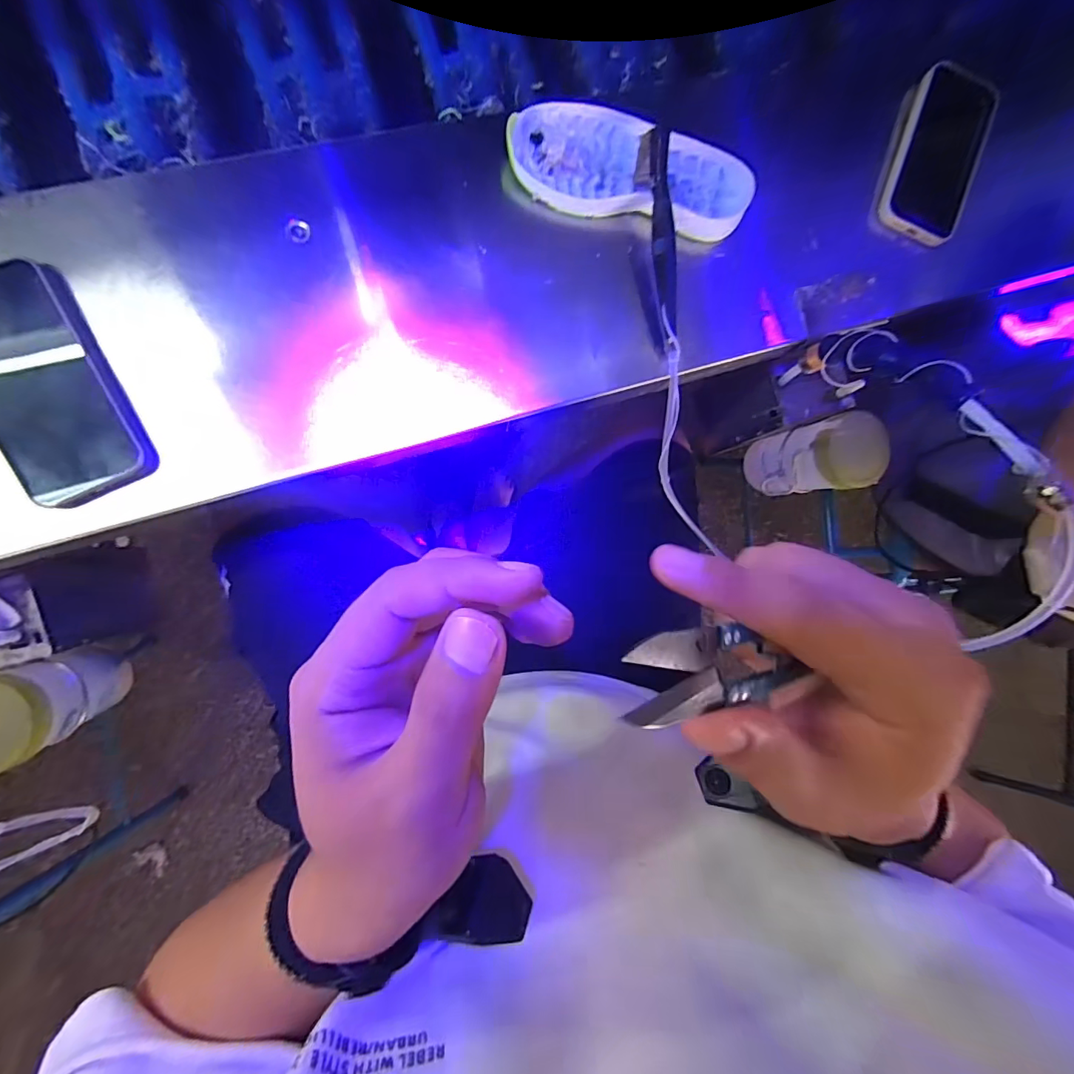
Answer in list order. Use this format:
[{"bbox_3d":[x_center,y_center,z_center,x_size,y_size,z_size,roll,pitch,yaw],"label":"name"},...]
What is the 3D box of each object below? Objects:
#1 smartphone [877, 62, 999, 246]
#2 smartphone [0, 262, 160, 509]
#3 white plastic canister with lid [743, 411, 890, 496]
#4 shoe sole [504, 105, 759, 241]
[{"bbox_3d":[0.372,-0.350,0.434,0.074,0.015,0.143,20,93,1],"label":"smartphone"},{"bbox_3d":[-0.340,-0.103,0.326,0.080,0.019,0.158,-27,95,-11],"label":"smartphone"},{"bbox_3d":[0.294,-0.084,0.506,0.061,0.129,0.072,-18,93,-12],"label":"white plastic canister with lid"},{"bbox_3d":[0.078,-0.305,0.383,0.199,0.025,0.082,4,88,-12],"label":"shoe sole"}]

